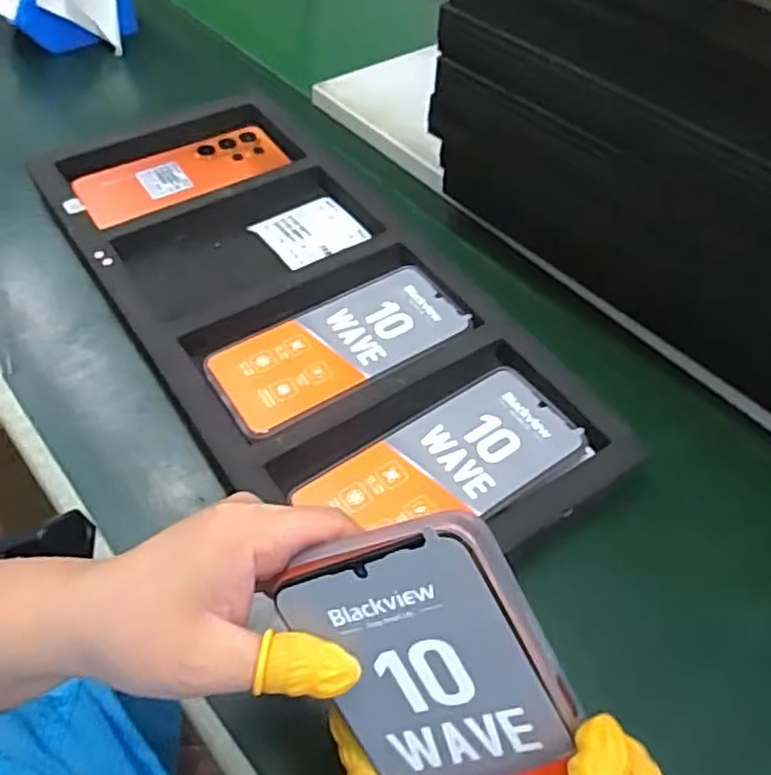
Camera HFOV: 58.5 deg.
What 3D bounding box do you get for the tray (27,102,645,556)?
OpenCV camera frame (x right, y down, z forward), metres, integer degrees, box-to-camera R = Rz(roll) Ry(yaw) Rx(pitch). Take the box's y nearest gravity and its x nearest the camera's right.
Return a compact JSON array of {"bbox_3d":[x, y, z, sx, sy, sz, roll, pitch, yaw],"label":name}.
[{"bbox_3d":[-0.072,-0.061,0.490,0.209,0.027,0.470,-26,57,-24],"label":"tray"}]

